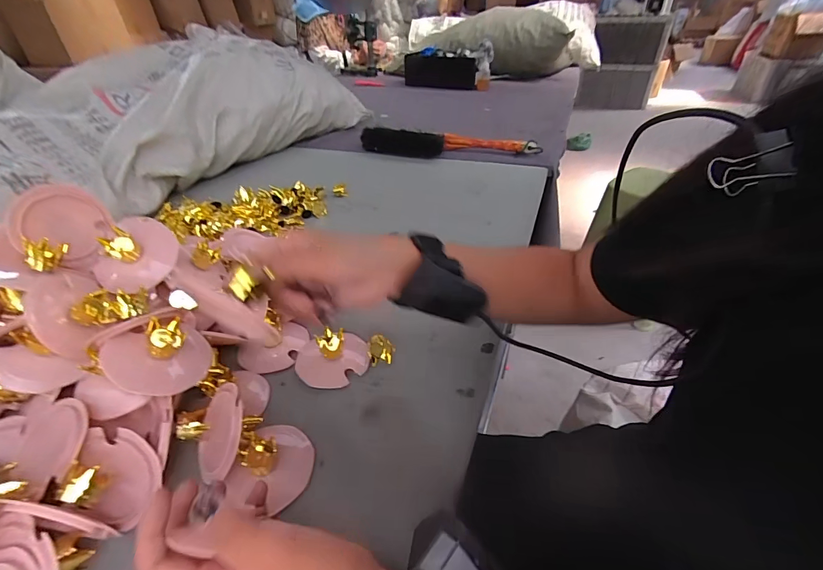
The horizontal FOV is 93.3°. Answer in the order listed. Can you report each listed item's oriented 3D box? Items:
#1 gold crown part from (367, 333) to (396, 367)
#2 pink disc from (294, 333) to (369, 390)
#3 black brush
[{"bbox_3d":[-0.033,0.068,0.417,0.027,0.024,0.022,-10,38,-12],"label":"gold crown part"},{"bbox_3d":[-0.084,0.081,0.412,0.075,0.012,0.060,-8,48,-7],"label":"pink disc"},{"bbox_3d":[0.086,-0.342,0.972,0.440,0.068,0.062,6,37,10],"label":"black brush"}]

